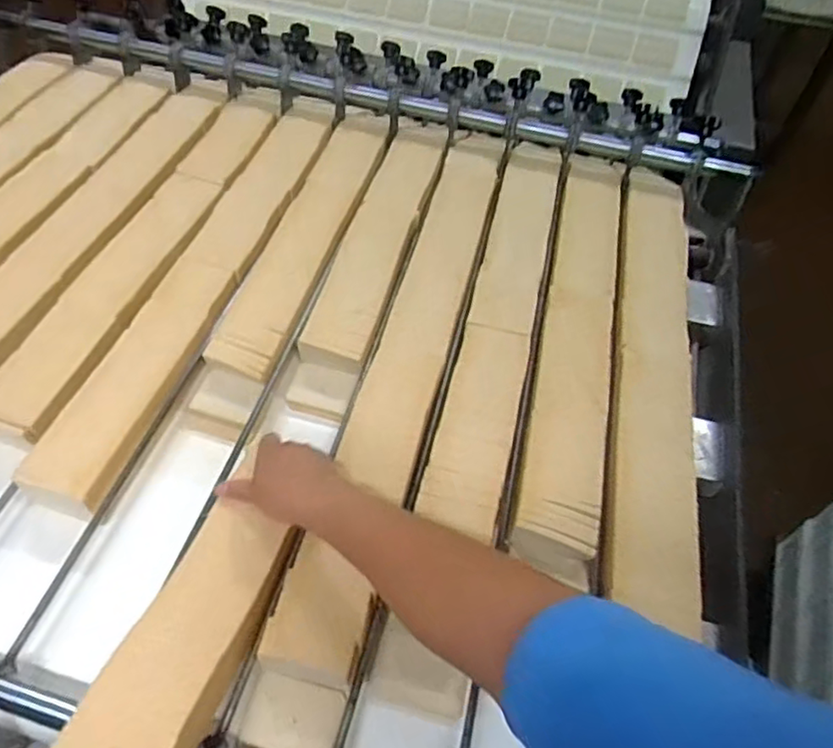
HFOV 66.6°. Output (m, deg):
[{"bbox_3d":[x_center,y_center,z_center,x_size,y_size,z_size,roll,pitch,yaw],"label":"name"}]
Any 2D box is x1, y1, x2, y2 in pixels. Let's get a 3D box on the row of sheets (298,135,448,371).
[{"bbox_3d":[-0.048,-0.168,0.833,0.086,0.048,0.445,13,54,7],"label":"row of sheets"}]

